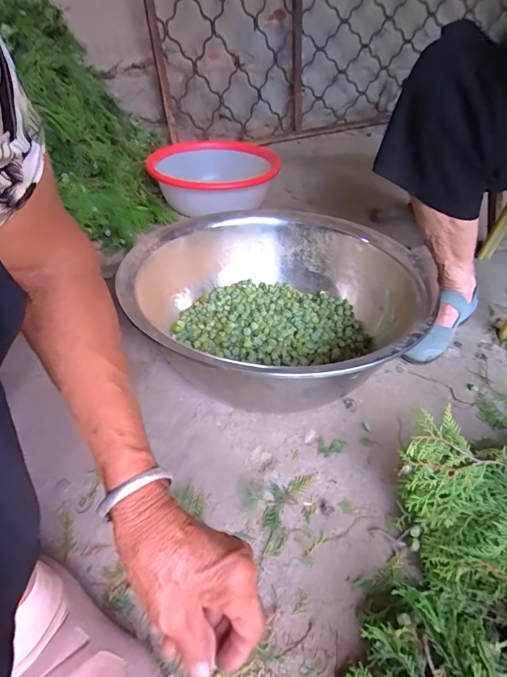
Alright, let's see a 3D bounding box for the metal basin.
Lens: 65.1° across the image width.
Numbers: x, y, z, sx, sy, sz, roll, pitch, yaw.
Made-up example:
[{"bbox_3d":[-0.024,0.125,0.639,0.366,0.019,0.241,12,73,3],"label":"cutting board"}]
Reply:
[{"bbox_3d":[0.046,-0.047,0.645,0.414,0.157,0.435,1,39,-1],"label":"metal basin"}]

